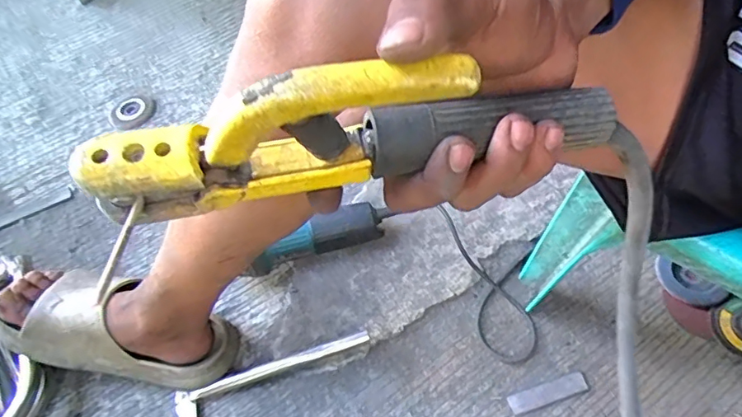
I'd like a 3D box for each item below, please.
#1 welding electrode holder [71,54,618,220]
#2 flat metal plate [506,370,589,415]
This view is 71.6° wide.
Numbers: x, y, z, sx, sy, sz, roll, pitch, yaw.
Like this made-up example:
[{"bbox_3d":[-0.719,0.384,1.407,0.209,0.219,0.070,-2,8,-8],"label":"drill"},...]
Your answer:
[{"bbox_3d":[-0.003,-0.036,0.218,0.237,0.074,0.034,-10,58,-4],"label":"welding electrode holder"},{"bbox_3d":[0.218,0.226,0.633,0.100,0.004,0.024,-17,58,-6],"label":"flat metal plate"}]

